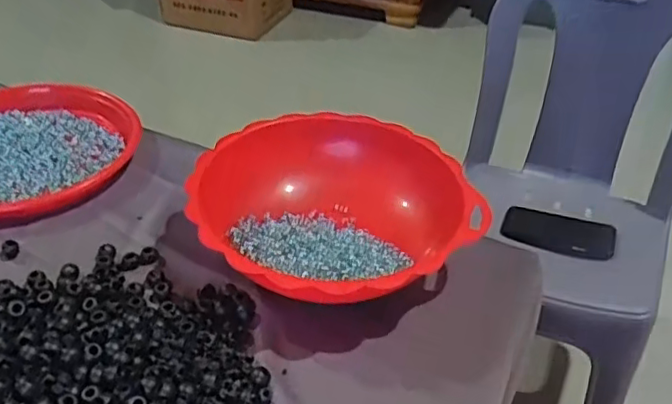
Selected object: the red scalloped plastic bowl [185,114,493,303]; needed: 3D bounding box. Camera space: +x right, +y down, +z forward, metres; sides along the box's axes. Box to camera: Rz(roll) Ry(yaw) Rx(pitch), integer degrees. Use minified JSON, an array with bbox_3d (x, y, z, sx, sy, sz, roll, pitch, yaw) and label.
[{"bbox_3d":[-0.002,0.015,0.554,0.236,0.069,0.225,1,40,-1],"label":"red scalloped plastic bowl"}]

